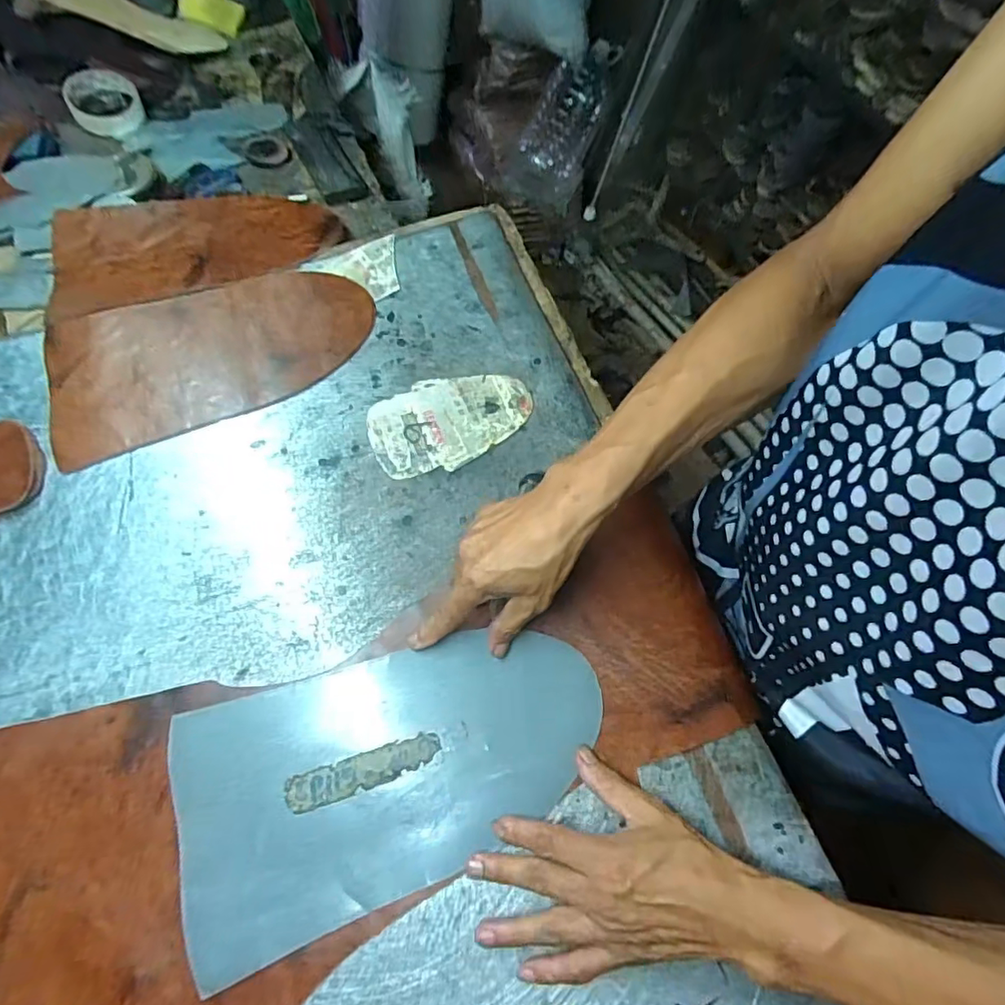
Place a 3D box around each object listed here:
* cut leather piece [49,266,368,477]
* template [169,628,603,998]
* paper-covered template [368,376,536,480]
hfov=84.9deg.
[{"bbox_3d":[-0.281,-0.148,0.540,0.302,0.010,0.164,-17,70,-10],"label":"cut leather piece"},{"bbox_3d":[-0.073,0.187,0.396,0.295,0.008,0.157,-17,67,-10],"label":"template"},{"bbox_3d":[-0.048,-0.076,0.518,0.150,0.004,0.095,-10,69,-5],"label":"paper-covered template"}]

